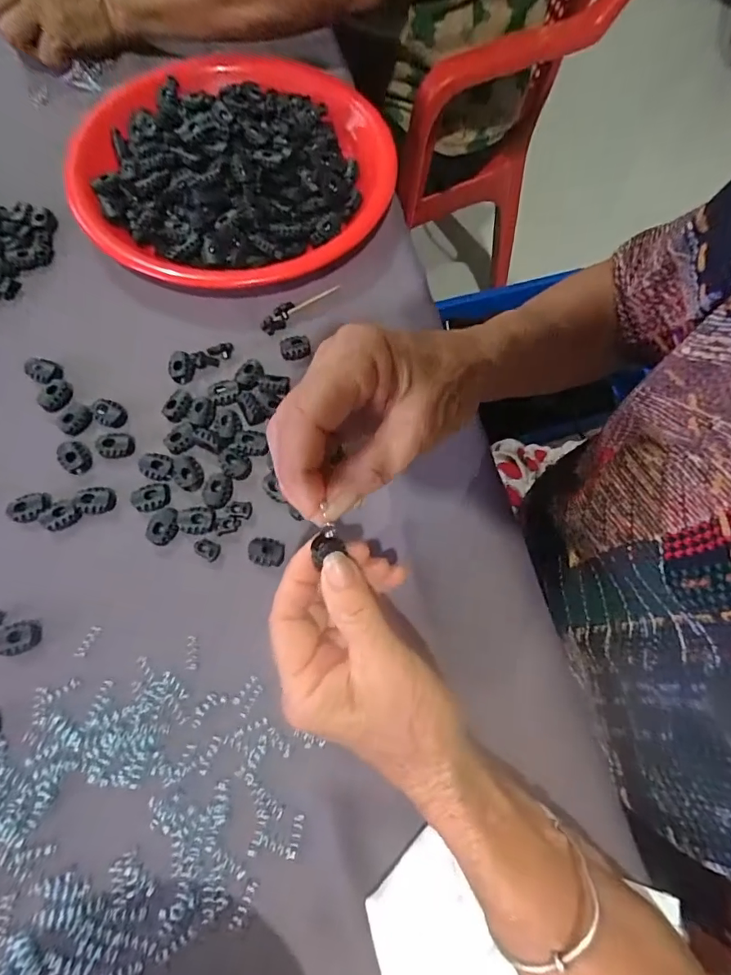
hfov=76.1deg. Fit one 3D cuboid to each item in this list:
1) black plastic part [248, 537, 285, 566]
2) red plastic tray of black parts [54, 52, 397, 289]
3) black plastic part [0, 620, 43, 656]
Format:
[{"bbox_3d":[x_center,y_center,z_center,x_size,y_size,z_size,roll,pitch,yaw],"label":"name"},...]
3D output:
[{"bbox_3d":[-0.061,0.041,0.291,0.022,0.010,0.016,10,69,1],"label":"black plastic part"},{"bbox_3d":[-0.106,-0.266,0.391,0.248,0.045,0.248,-3,69,-4],"label":"red plastic tray of black parts"},{"bbox_3d":[-0.201,0.086,0.267,0.025,0.009,0.017,-14,70,-8],"label":"black plastic part"}]

